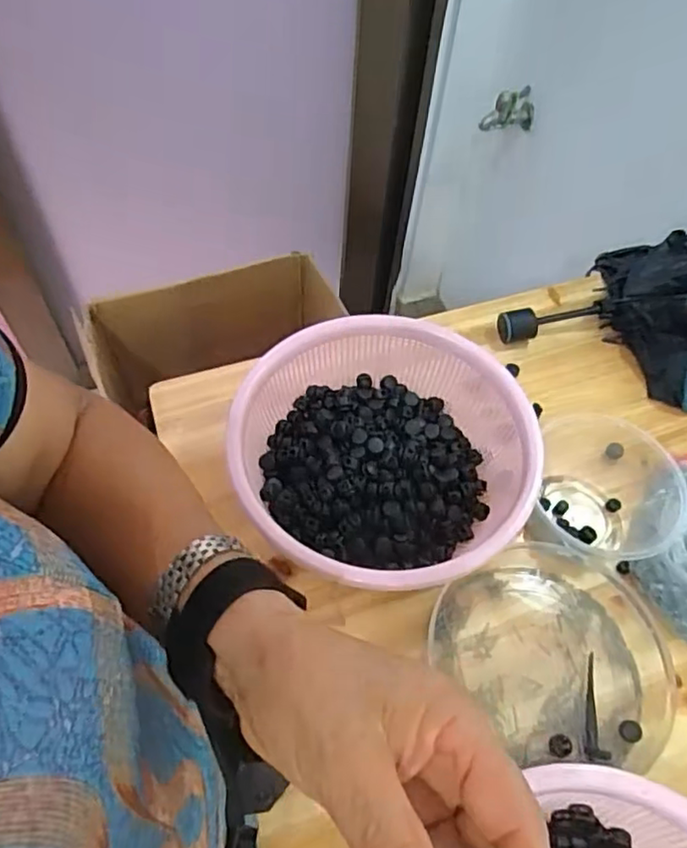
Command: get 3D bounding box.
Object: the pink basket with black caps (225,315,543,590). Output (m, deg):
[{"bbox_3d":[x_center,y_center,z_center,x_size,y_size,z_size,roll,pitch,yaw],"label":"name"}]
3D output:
[{"bbox_3d":[0.049,0.008,0.625,0.268,0.113,0.287,1,57,-2],"label":"pink basket with black caps"}]

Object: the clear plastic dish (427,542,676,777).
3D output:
[{"bbox_3d":[0.190,0.195,0.553,0.201,0.035,0.184,1,57,-2],"label":"clear plastic dish"}]

